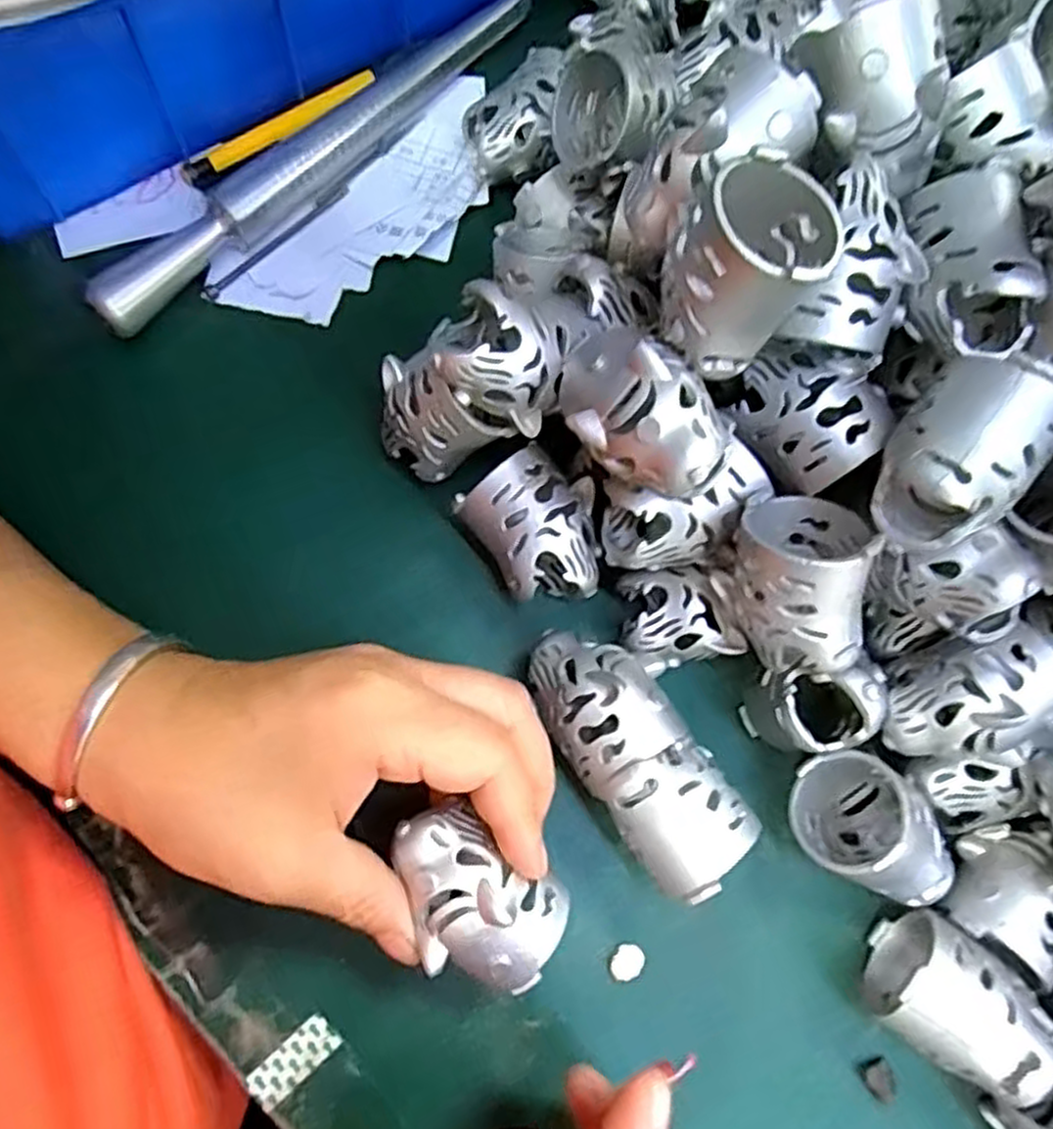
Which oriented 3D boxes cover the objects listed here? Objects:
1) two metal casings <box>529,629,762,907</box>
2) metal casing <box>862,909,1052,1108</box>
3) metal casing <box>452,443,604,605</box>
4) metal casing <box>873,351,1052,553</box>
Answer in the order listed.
[{"bbox_3d":[0.034,0.061,0.251,0.036,0.042,0.087,-34,81,-14],"label":"two metal casings"},{"bbox_3d":[0.134,0.138,0.242,0.052,0.044,0.038,41,76,6],"label":"metal casing"},{"bbox_3d":[0.006,-0.011,0.270,0.042,0.031,0.050,-33,80,-14],"label":"metal casing"},{"bbox_3d":[0.119,-0.029,0.210,0.035,0.032,0.048,37,74,5],"label":"metal casing"}]

